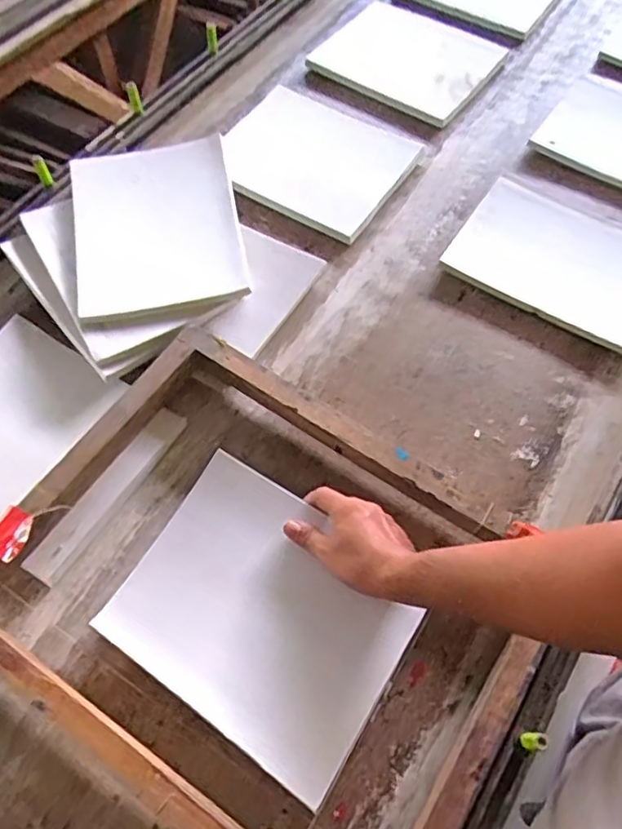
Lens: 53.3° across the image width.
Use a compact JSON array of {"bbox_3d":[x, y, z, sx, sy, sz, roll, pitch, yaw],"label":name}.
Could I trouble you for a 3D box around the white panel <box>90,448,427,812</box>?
[{"bbox_3d":[-0.047,0.190,0.606,0.265,0.014,0.214,30,71,18],"label":"white panel"}]

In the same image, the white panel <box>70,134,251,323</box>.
[{"bbox_3d":[-0.203,-0.252,0.813,0.209,0.013,0.261,-10,69,-6],"label":"white panel"}]

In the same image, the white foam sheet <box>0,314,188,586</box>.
[{"bbox_3d":[-0.320,0.025,0.706,0.272,0.019,0.223,31,70,12],"label":"white foam sheet"}]

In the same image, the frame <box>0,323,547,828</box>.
[{"bbox_3d":[-0.044,0.168,0.601,0.509,0.060,0.403,28,65,12],"label":"frame"}]

